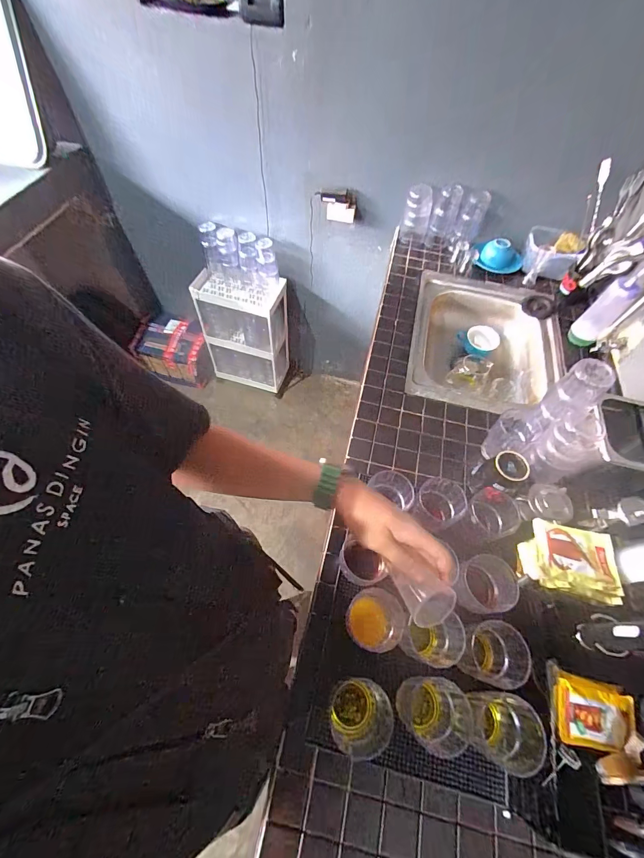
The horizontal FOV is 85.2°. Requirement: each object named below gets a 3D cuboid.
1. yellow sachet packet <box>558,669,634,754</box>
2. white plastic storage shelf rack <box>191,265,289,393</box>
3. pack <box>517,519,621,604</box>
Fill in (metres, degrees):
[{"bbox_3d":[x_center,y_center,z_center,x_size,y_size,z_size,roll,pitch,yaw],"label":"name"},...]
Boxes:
[{"bbox_3d":[0.357,0.372,0.454,0.095,0.013,0.076,15,60,6],"label":"yellow sachet packet"},{"bbox_3d":[-0.361,-0.448,1.665,0.402,0.586,0.216,18,60,7],"label":"white plastic storage shelf rack"},{"bbox_3d":[0.384,0.207,0.554,0.144,0.052,0.109,14,59,5],"label":"pack"}]

